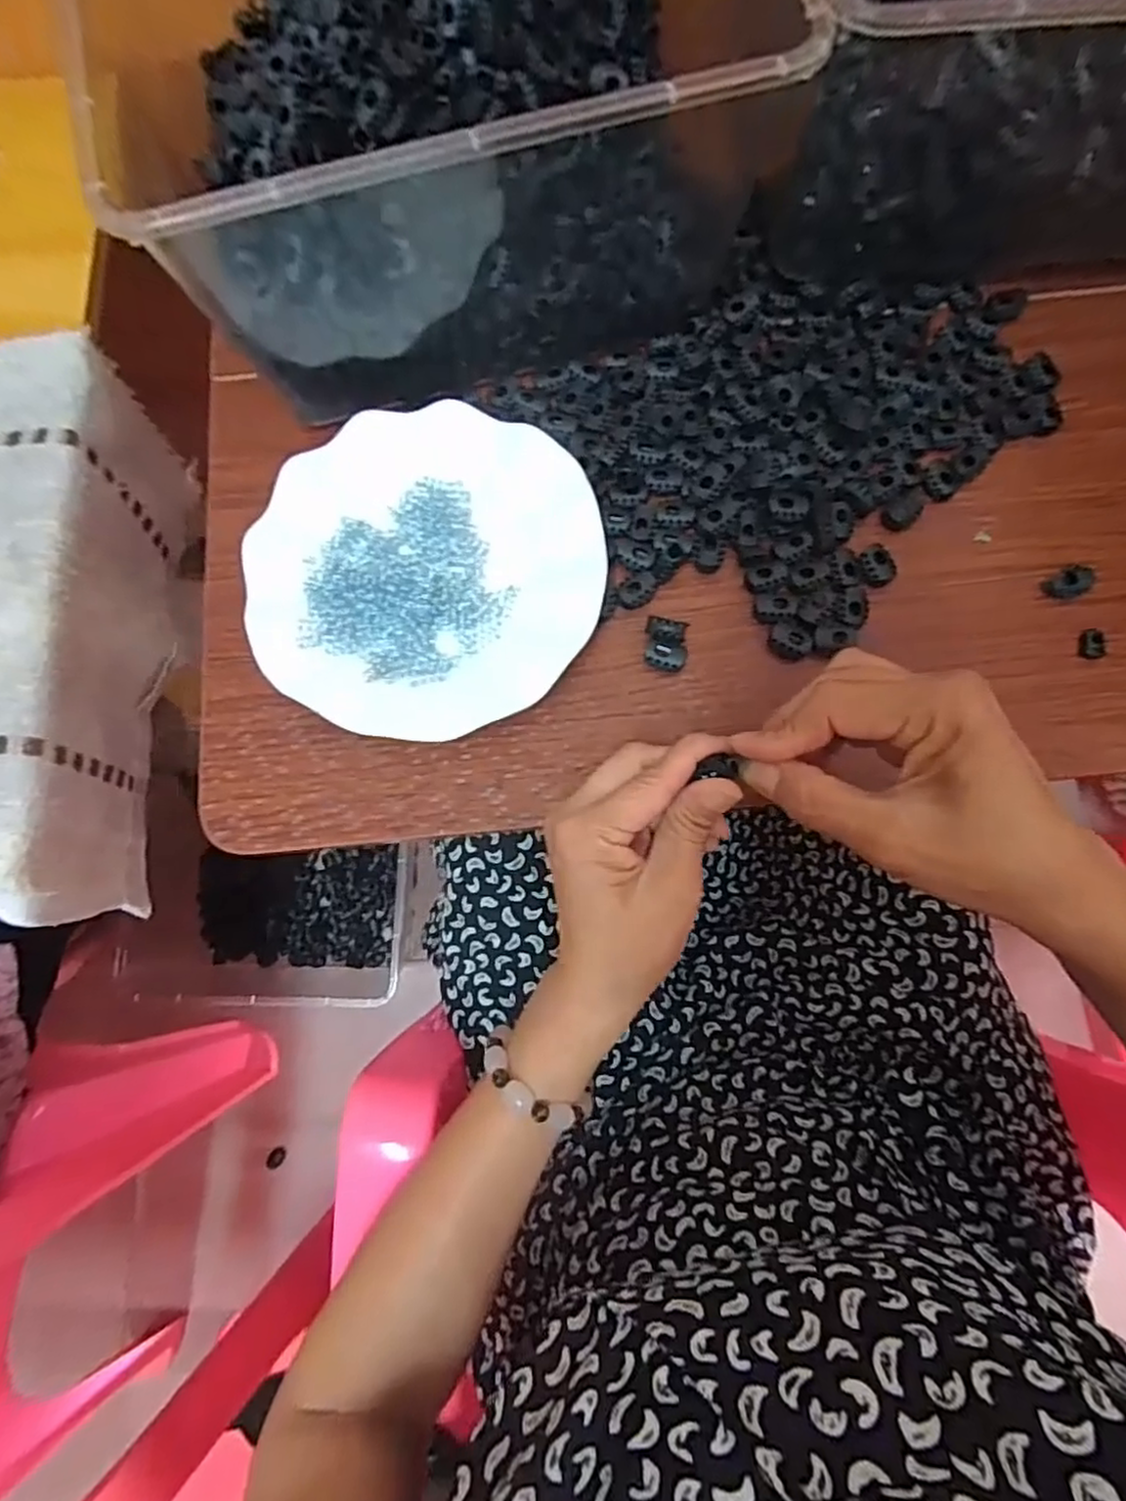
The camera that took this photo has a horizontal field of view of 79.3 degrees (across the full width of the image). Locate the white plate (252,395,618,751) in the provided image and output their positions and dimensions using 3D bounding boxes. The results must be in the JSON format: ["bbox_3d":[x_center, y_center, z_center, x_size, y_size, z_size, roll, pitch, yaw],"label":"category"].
[{"bbox_3d":[-0.072,-0.095,0.362,0.178,0.030,0.173,0,78,1],"label":"white plate"}]

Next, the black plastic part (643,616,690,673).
[{"bbox_3d":[0.055,-0.055,0.360,0.023,0.016,0.025,7,79,2],"label":"black plastic part"}]

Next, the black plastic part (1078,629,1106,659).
[{"bbox_3d":[0.277,-0.056,0.357,0.012,0.005,0.017,1,78,1],"label":"black plastic part"}]

